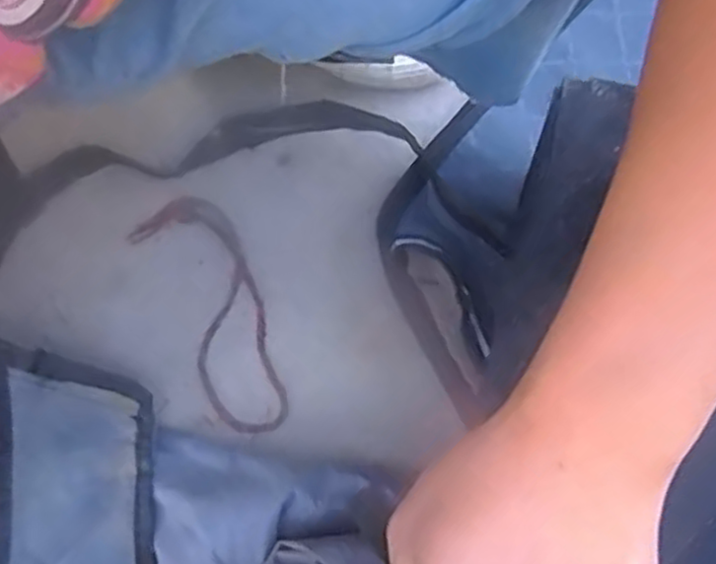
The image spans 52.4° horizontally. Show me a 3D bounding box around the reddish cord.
[{"bbox_3d":[-0.106,0.022,0.561,0.075,0.007,0.195,-29,77,-6],"label":"reddish cord"}]

